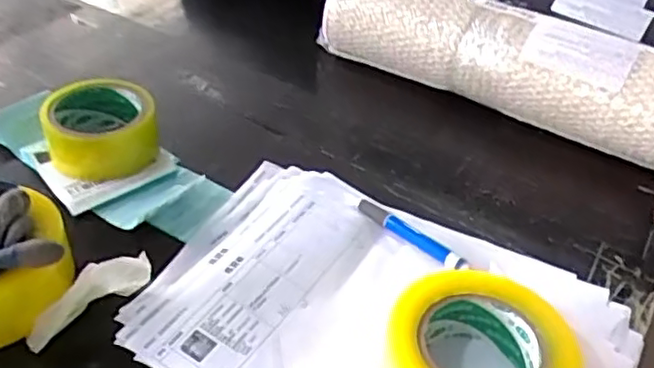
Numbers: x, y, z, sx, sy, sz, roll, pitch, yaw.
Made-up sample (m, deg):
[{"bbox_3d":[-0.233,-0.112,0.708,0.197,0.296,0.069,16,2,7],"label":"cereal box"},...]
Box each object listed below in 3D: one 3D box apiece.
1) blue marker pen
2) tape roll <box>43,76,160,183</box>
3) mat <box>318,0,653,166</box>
[{"bbox_3d":[0.069,0.042,0.559,0.104,0.015,0.014,31,44,29],"label":"blue marker pen"},{"bbox_3d":[-0.209,-0.052,0.624,0.098,0.053,0.092,-9,40,-19],"label":"tape roll"},{"bbox_3d":[0.187,-0.130,0.716,0.412,0.113,0.089,26,42,21],"label":"mat"}]

